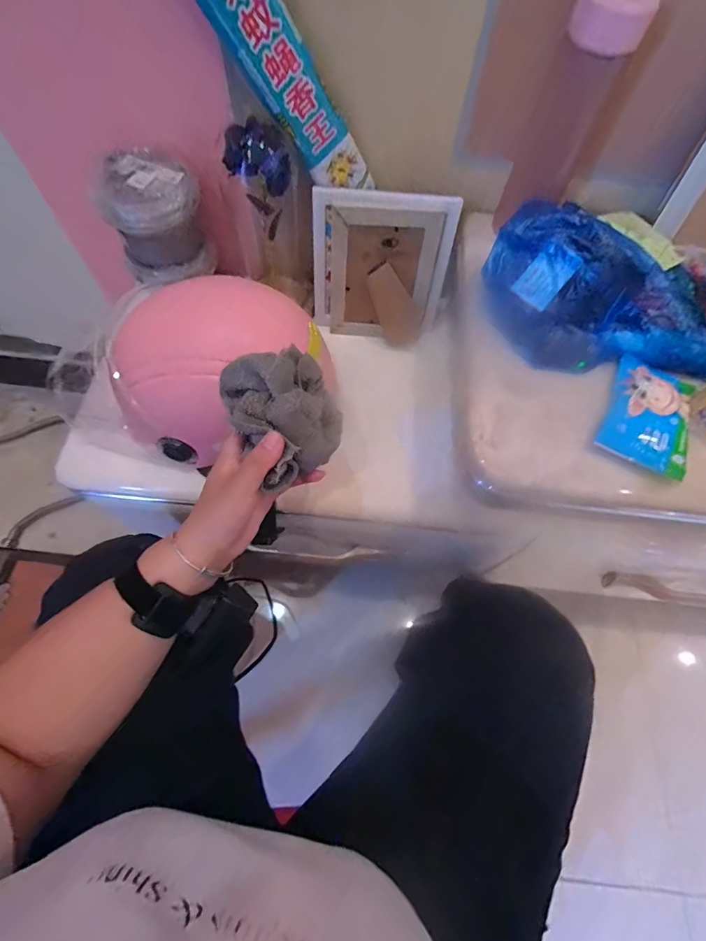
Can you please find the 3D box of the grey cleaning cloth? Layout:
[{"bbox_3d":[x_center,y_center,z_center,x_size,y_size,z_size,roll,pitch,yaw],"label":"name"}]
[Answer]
[{"bbox_3d":[-0.053,-0.051,0.328,0.085,0.054,0.099,-23,68,-13],"label":"grey cleaning cloth"}]

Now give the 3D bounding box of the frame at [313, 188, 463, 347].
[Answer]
[{"bbox_3d":[0.036,-0.251,0.517,0.172,0.172,0.028,4,52,-3],"label":"frame"}]

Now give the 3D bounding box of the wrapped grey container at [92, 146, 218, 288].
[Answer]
[{"bbox_3d":[-0.232,-0.295,0.481,0.102,0.104,0.103,-23,69,-13],"label":"wrapped grey container"}]

